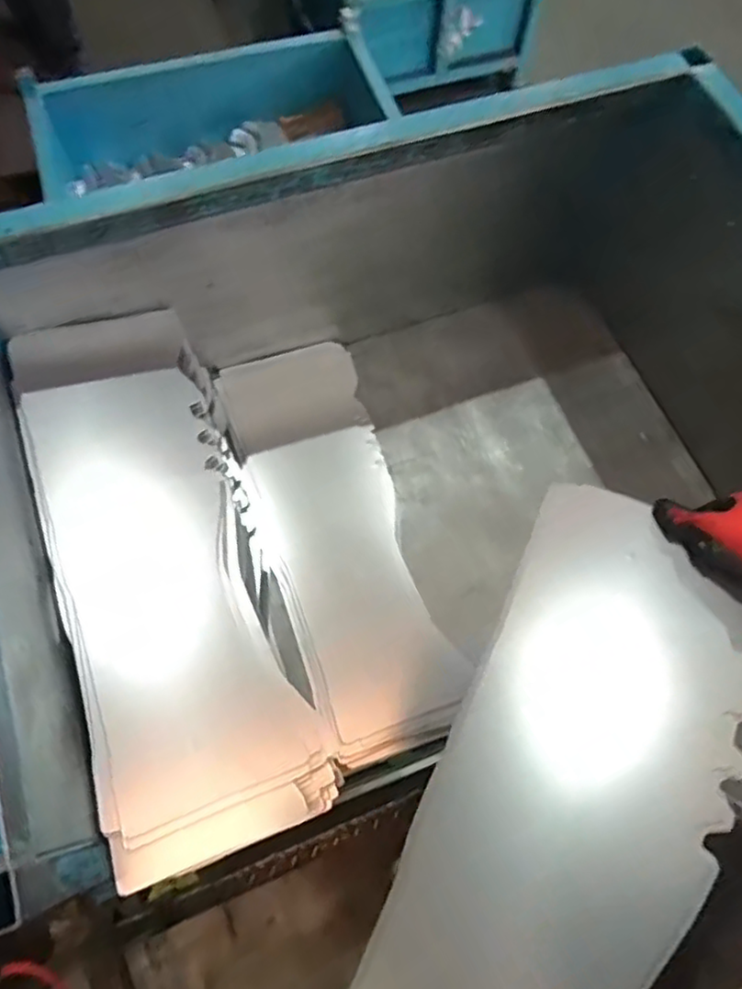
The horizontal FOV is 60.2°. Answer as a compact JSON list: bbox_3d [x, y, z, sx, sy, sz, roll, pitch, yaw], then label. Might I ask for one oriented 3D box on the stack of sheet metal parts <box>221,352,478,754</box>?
[{"bbox_3d":[-0.051,0.054,0.950,0.217,0.064,0.610,-18,69,-9],"label":"stack of sheet metal parts"}]

